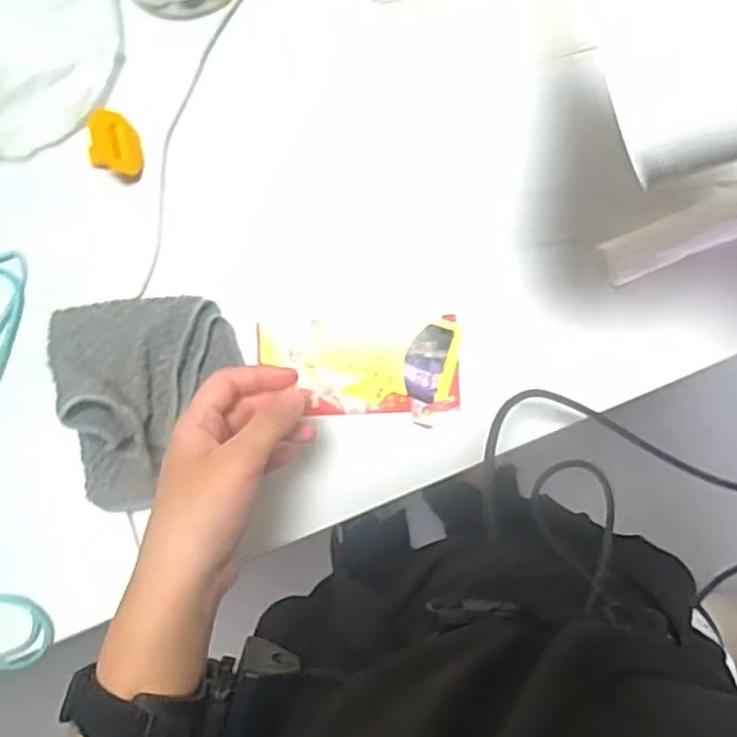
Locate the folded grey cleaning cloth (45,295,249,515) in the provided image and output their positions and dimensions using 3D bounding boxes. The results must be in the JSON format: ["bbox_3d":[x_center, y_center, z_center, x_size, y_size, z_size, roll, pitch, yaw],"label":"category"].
[{"bbox_3d":[-0.147,0.022,0.457,0.130,0.050,0.142,-9,89,0],"label":"folded grey cleaning cloth"}]

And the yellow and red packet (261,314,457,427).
[{"bbox_3d":[-0.006,0.001,0.480,0.136,0.014,0.070,-2,88,-1],"label":"yellow and red packet"}]

